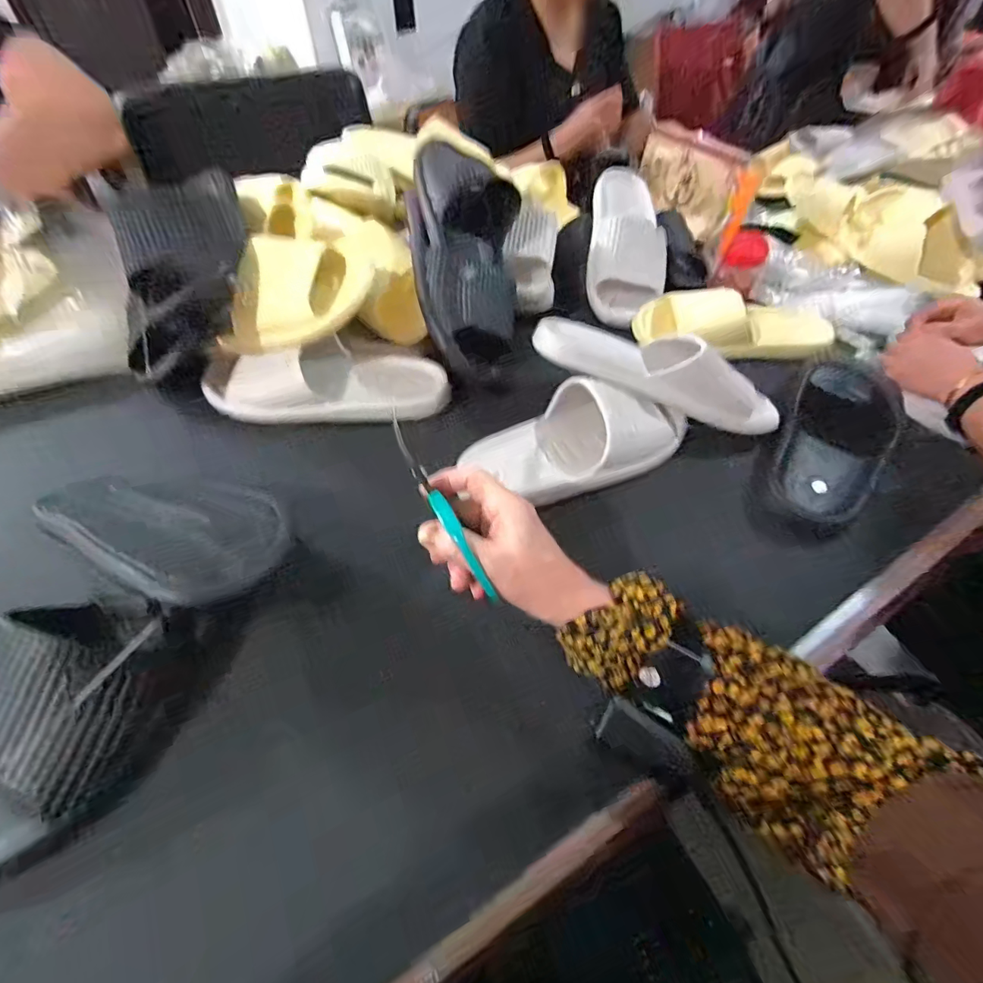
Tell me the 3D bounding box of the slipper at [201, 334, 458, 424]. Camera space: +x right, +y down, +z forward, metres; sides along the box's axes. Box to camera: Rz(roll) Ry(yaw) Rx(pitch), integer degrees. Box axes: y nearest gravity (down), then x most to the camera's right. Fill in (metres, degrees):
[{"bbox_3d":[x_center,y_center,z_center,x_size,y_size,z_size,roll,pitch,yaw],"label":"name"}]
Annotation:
[{"bbox_3d":[-0.186,-0.139,0.522,0.277,0.060,0.102,2,52,2],"label":"slipper"}]

